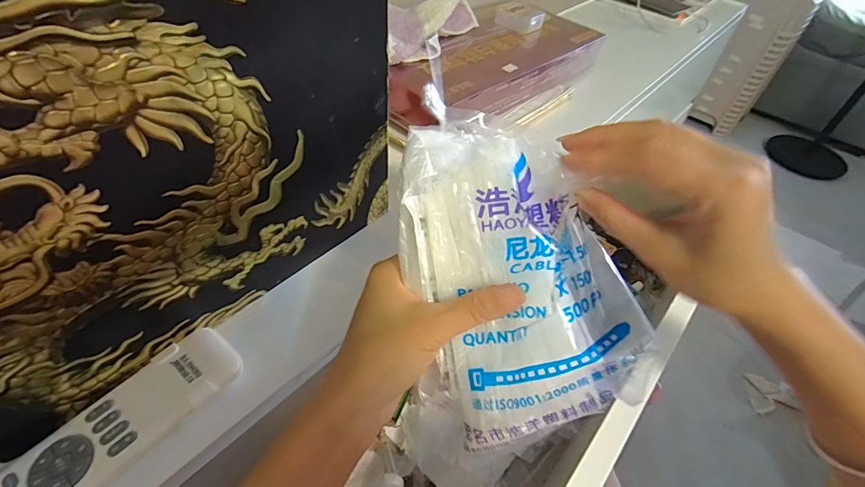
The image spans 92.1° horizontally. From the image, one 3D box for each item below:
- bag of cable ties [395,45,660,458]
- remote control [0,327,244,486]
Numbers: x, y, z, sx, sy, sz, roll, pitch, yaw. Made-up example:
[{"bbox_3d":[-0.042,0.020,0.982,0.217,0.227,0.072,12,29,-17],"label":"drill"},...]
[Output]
[{"bbox_3d":[0.043,0.008,0.246,0.115,0.051,0.197,-20,86,0],"label":"bag of cable ties"},{"bbox_3d":[-0.174,0.102,0.241,0.047,0.014,0.126,31,52,23],"label":"remote control"}]

